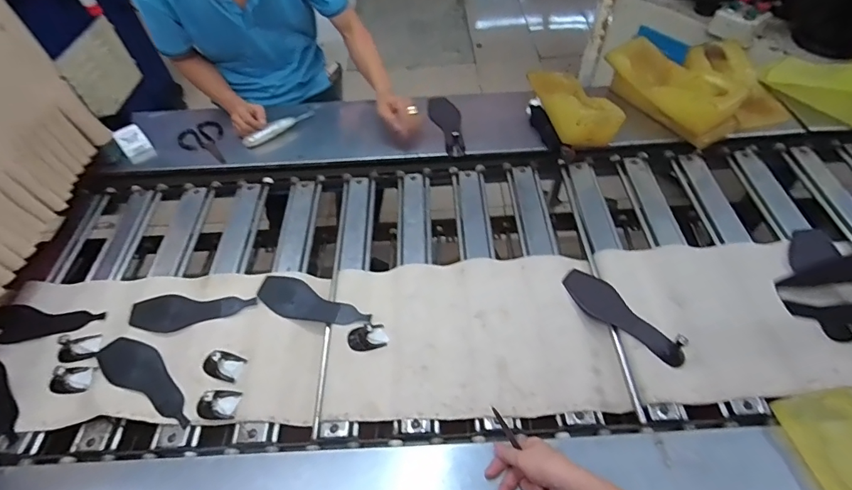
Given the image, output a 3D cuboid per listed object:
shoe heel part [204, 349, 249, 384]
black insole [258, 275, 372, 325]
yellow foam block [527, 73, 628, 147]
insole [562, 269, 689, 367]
[{"bbox_3d":[-0.361,0.204,0.749,0.067,0.032,0.049,13,55,13],"label":"shoe heel part"},{"bbox_3d":[-0.223,0.118,0.822,0.229,0.012,0.074,22,57,19],"label":"black insole"},{"bbox_3d":[0.366,-0.364,1.074,0.131,0.097,0.289,-6,53,-1],"label":"yellow foam block"},{"bbox_3d":[0.355,0.125,0.774,0.072,0.014,0.231,-36,59,-22],"label":"insole"}]

